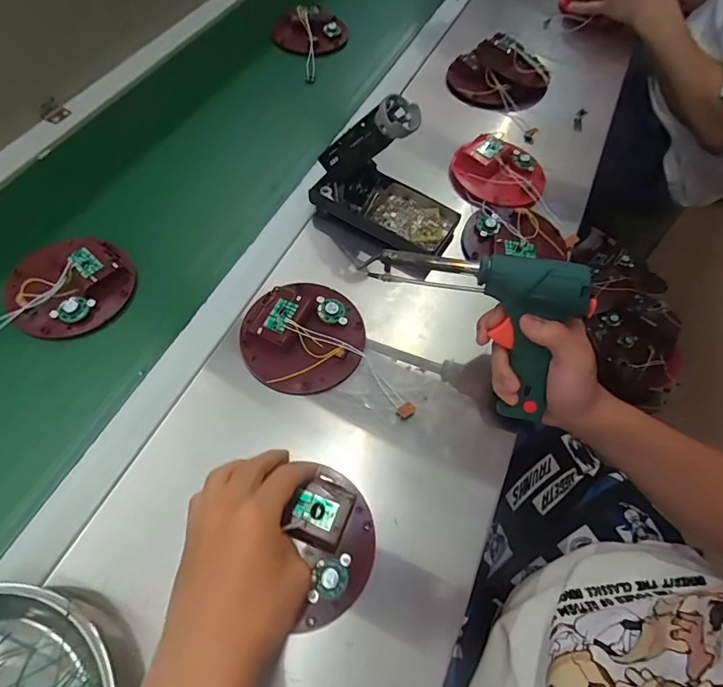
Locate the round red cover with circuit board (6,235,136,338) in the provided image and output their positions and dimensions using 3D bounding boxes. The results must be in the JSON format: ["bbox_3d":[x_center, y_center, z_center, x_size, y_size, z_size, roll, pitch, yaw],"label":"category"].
[{"bbox_3d":[-0.301,-0.060,0.442,0.124,0.025,0.111,12,61,3],"label":"round red cover with circuit board"}]

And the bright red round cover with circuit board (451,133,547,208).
[{"bbox_3d":[0.177,-0.225,0.558,0.116,0.026,0.107,2,61,-3],"label":"bright red round cover with circuit board"}]

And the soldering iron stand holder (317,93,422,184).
[{"bbox_3d":[0.001,-0.208,0.455,0.041,0.133,0.035,44,61,-22],"label":"soldering iron stand holder"}]

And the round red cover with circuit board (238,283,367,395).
[{"bbox_3d":[-0.054,-0.008,0.430,0.118,0.026,0.112,2,61,-3],"label":"round red cover with circuit board"}]

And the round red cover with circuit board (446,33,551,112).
[{"bbox_3d":[0.204,-0.402,0.659,0.147,0.052,0.119,23,62,9],"label":"round red cover with circuit board"}]

